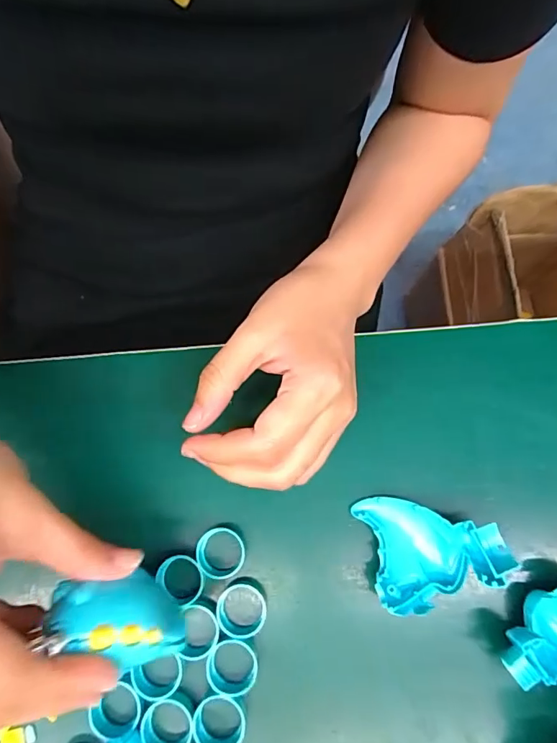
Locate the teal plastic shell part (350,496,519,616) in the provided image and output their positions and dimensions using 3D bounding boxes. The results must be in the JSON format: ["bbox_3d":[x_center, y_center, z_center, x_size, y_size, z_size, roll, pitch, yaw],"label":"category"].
[{"bbox_3d":[0.079,0.089,0.238,0.065,0.031,0.056,-14,77,-3],"label":"teal plastic shell part"}]

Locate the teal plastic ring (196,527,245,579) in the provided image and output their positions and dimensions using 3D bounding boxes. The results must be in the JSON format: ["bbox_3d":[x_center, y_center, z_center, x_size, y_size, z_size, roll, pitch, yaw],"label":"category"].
[{"bbox_3d":[-0.031,0.099,0.253,0.025,0.018,0.026,0,77,1],"label":"teal plastic ring"}]

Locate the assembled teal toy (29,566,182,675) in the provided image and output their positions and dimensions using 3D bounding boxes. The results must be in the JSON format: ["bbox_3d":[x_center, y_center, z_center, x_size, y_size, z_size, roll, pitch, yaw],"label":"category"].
[{"bbox_3d":[-0.067,0.103,0.189,0.054,0.020,0.033,-7,71,-2],"label":"assembled teal toy"}]

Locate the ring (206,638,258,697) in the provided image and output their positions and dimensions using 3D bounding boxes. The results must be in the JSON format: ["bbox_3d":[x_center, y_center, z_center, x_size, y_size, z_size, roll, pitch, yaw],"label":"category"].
[{"bbox_3d":[-0.024,0.150,0.236,0.025,0.011,0.025,0,77,1],"label":"ring"}]

